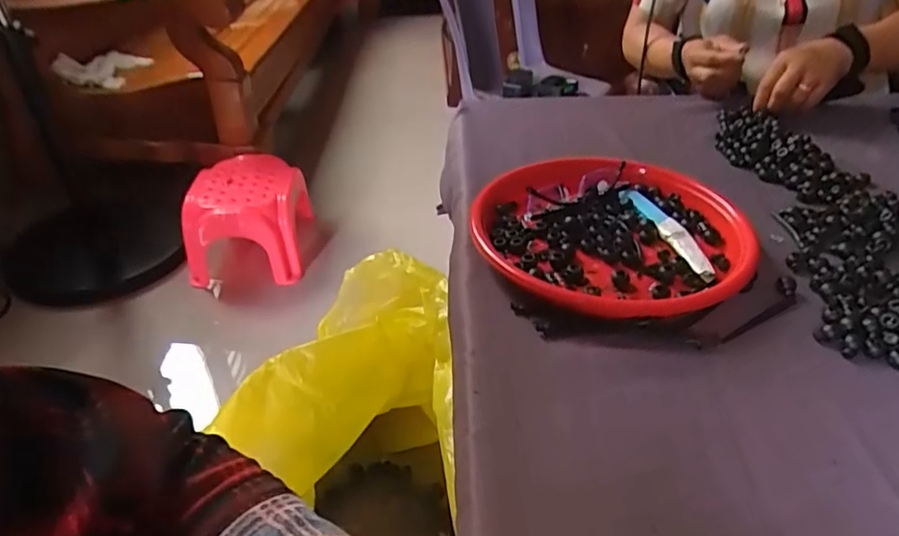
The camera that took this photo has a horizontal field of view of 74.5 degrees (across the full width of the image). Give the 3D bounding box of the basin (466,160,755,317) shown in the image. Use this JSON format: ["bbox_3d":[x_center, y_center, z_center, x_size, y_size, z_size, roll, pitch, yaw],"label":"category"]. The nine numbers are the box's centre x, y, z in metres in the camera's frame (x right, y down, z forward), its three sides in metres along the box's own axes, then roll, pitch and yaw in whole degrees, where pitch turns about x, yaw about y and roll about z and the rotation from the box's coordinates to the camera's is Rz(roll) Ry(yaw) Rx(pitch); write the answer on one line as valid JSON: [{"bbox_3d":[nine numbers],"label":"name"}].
[{"bbox_3d":[0.147,-0.045,0.560,0.243,0.044,0.232,0,36,0],"label":"basin"}]

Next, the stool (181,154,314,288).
[{"bbox_3d":[-0.460,-0.119,1.361,0.242,0.178,0.279,-3,37,-5],"label":"stool"}]

